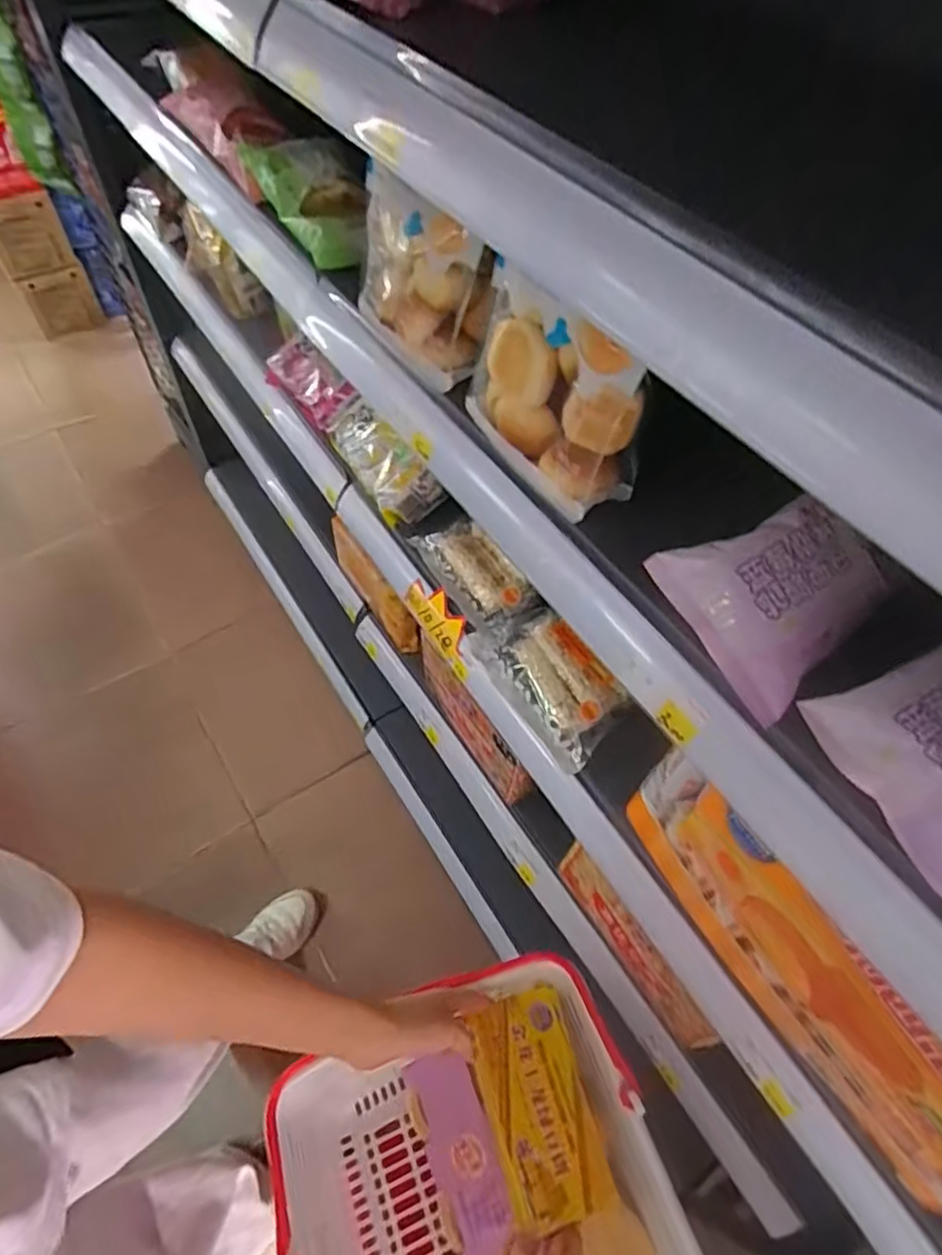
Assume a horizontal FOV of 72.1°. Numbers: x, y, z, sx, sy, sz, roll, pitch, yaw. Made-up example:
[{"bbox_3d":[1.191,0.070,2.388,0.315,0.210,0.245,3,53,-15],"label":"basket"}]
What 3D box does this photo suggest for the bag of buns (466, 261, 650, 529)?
[{"bbox_3d":[0.059,-0.161,0.436,0.056,0.111,0.131,-27,61,-20],"label":"bag of buns"}]

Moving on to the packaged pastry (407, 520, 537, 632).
[{"bbox_3d":[0.002,-0.062,0.699,0.070,0.037,0.138,-31,63,-22],"label":"packaged pastry"}]

